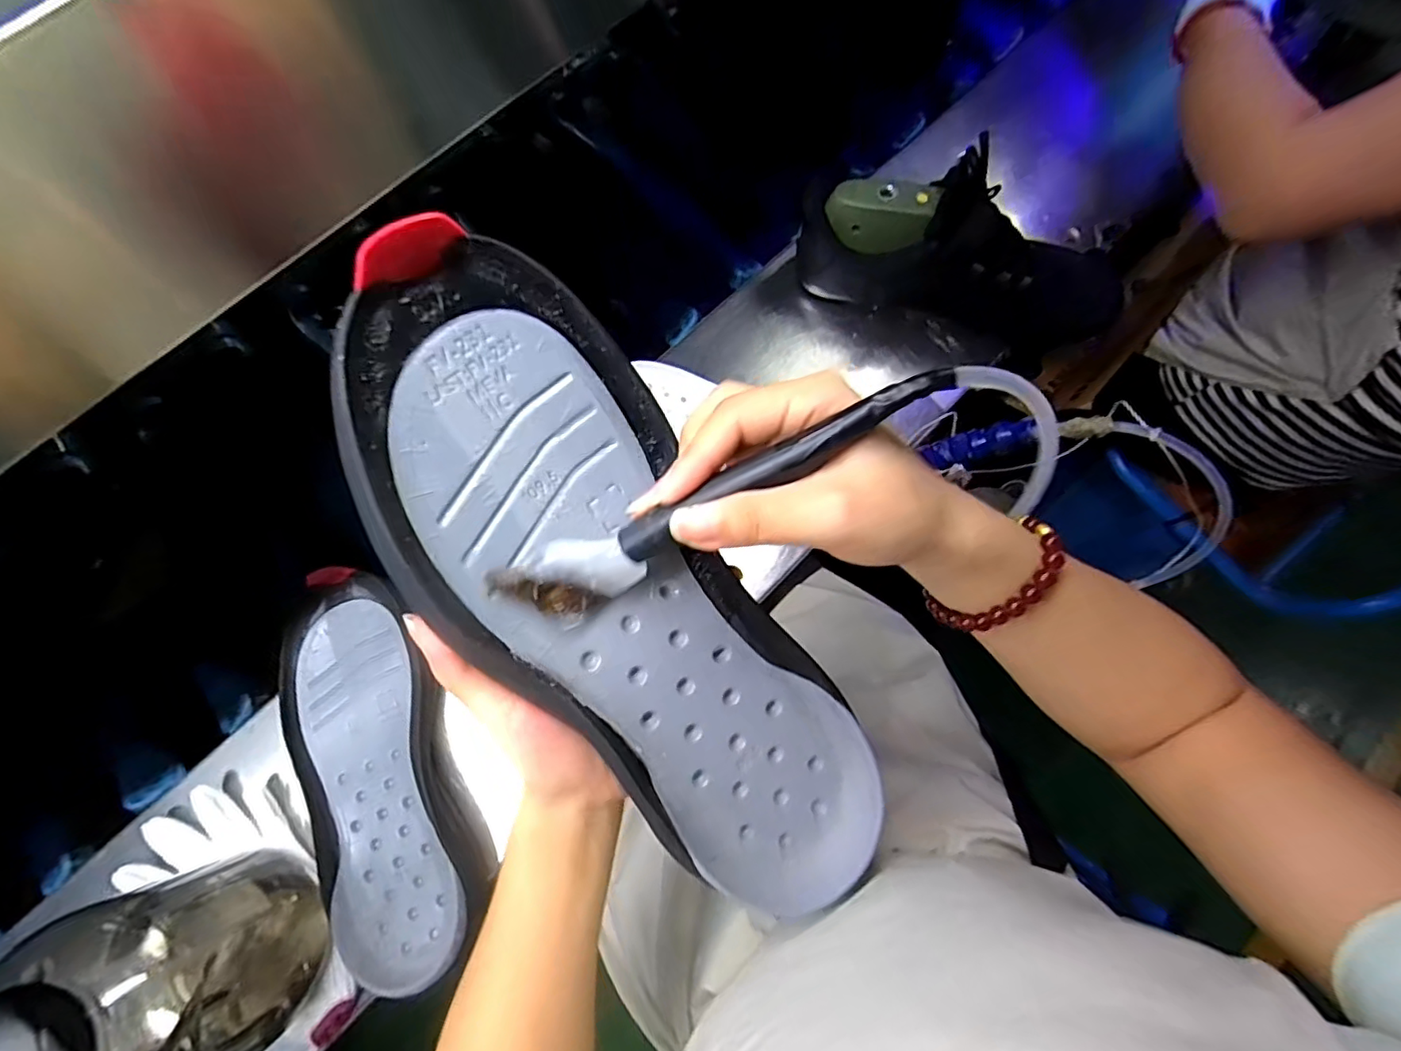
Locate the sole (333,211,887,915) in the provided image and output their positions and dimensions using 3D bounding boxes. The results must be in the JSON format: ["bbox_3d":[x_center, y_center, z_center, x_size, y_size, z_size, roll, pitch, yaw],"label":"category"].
[{"bbox_3d":[-0.026,0.040,0.243,0.107,0.032,0.312,-36,105,-9],"label":"sole"}]

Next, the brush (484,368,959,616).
[{"bbox_3d":[0.007,-0.009,0.213,0.173,0.032,0.023,-27,78,15],"label":"brush"}]

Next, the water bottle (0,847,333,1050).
[{"bbox_3d":[-0.335,0.289,0.352,0.117,0.214,0.117,-14,77,-5],"label":"water bottle"}]

